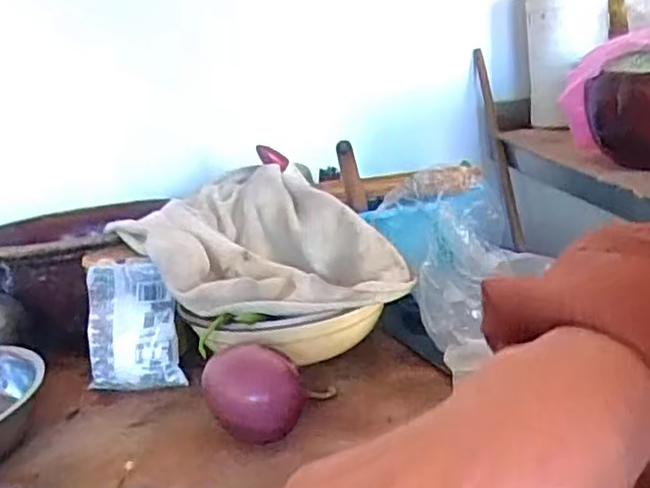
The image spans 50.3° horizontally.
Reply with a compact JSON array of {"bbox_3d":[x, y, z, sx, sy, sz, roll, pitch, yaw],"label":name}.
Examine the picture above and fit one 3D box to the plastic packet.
[{"bbox_3d":[-0.209,0.087,0.746,0.101,0.136,0.019,-6,-7,7],"label":"plastic packet"}]

